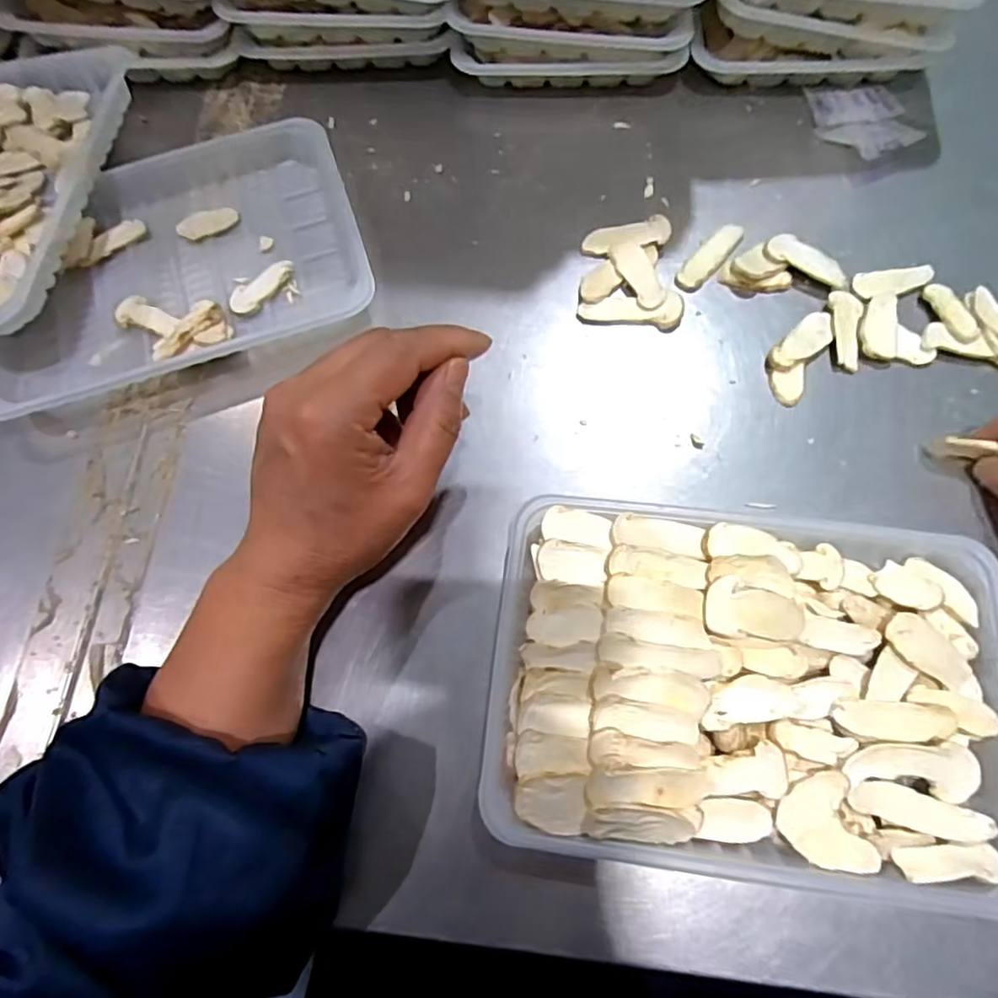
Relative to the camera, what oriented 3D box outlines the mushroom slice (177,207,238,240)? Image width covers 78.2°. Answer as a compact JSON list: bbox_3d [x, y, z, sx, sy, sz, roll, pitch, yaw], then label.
[{"bbox_3d":[-0.189,-0.179,0.398,0.037,0.004,0.017,-23,84,-16],"label":"mushroom slice"}]

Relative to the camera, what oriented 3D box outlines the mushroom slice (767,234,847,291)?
[{"bbox_3d":[0.188,-0.144,0.375,0.051,0.010,0.018,33,76,12],"label":"mushroom slice"}]

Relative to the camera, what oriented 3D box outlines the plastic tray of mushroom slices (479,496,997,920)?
[{"bbox_3d":[0.114,0.086,0.289,0.229,0.034,0.163,4,72,4],"label":"plastic tray of mushroom slices"}]

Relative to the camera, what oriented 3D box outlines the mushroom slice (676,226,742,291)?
[{"bbox_3d":[0.131,-0.151,0.382,0.018,0.004,0.059,38,77,13],"label":"mushroom slice"}]

